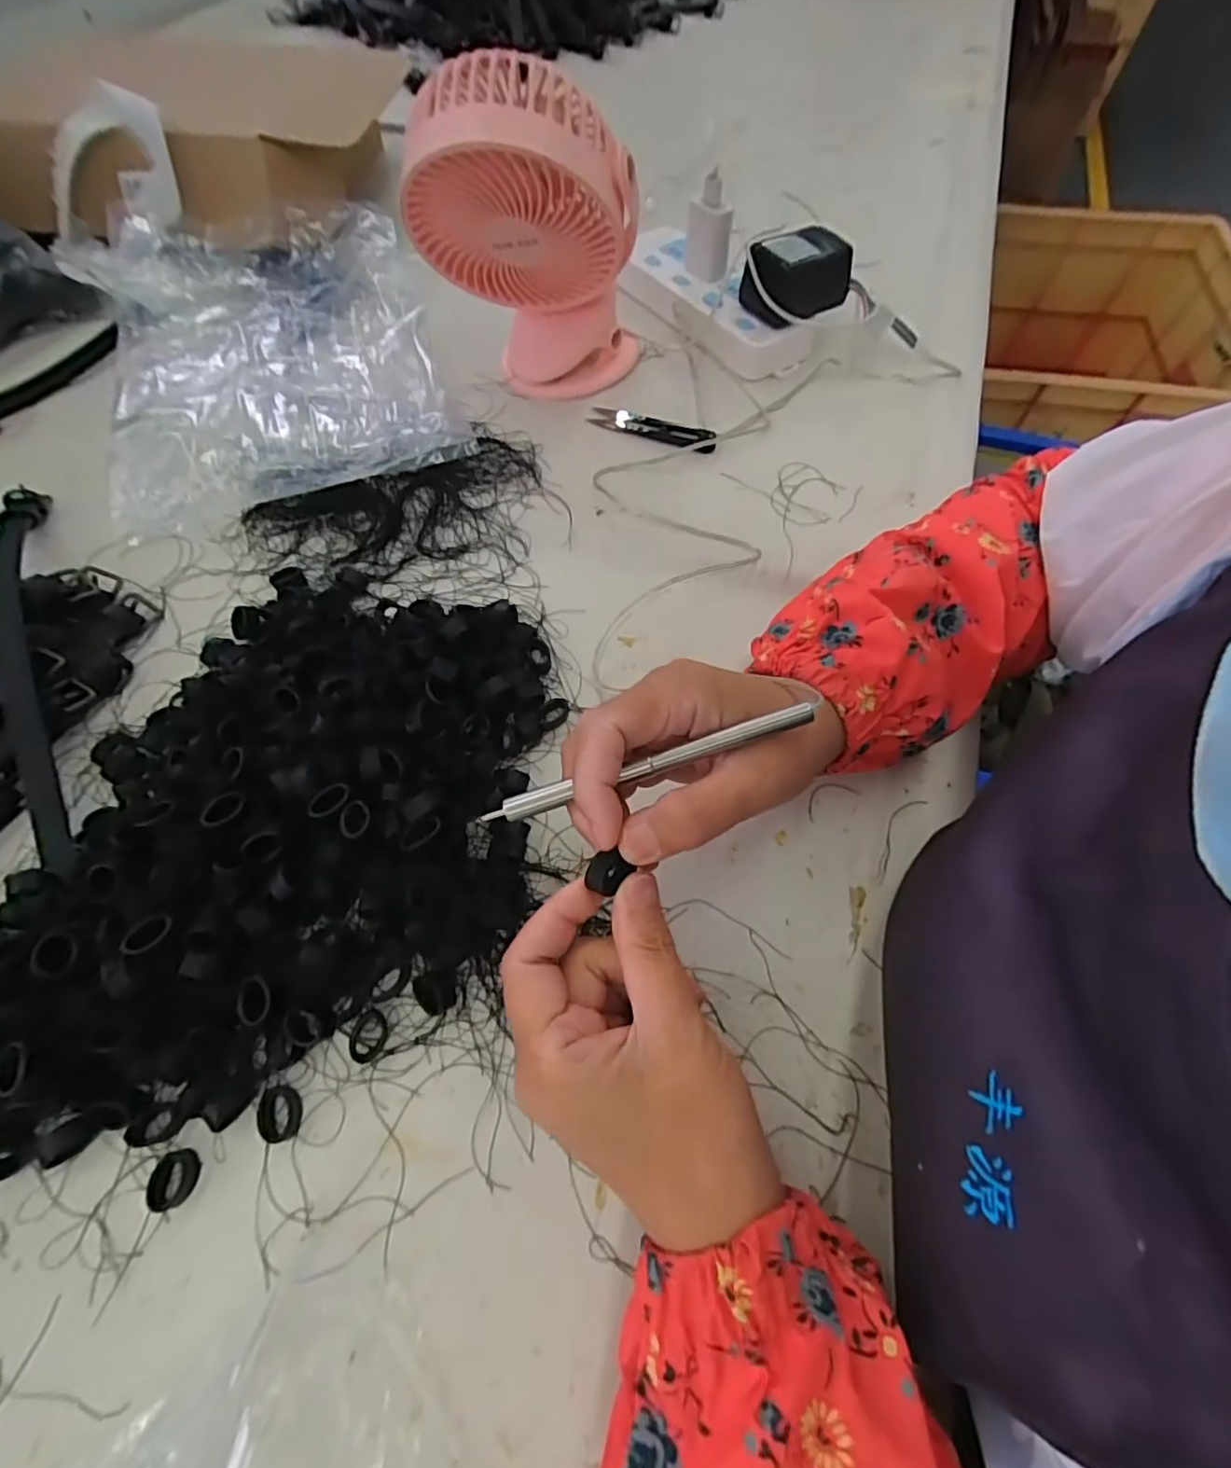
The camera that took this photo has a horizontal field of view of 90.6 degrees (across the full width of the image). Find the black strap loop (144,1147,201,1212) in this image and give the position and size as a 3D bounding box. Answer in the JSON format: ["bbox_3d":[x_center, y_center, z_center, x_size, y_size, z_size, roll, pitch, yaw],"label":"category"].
[{"bbox_3d":[-0.183,0.183,0.251,0.018,0.007,0.020,23,64,11],"label":"black strap loop"}]

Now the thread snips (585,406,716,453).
[{"bbox_3d":[0.026,-0.230,0.454,0.099,0.006,0.028,16,63,8],"label":"thread snips"}]

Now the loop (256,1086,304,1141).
[{"bbox_3d":[-0.144,0.163,0.262,0.015,0.008,0.021,-6,62,-4],"label":"loop"}]

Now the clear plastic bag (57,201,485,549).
[{"bbox_3d":[-0.277,-0.310,0.477,0.247,0.036,0.358,-20,64,-11],"label":"clear plastic bag"}]

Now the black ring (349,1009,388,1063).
[{"bbox_3d":[-0.113,0.137,0.277,0.017,0.004,0.022,3,62,1],"label":"black ring"}]

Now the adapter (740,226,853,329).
[{"bbox_3d":[0.140,-0.352,0.474,0.080,0.048,0.052,-34,67,-17],"label":"adapter"}]

